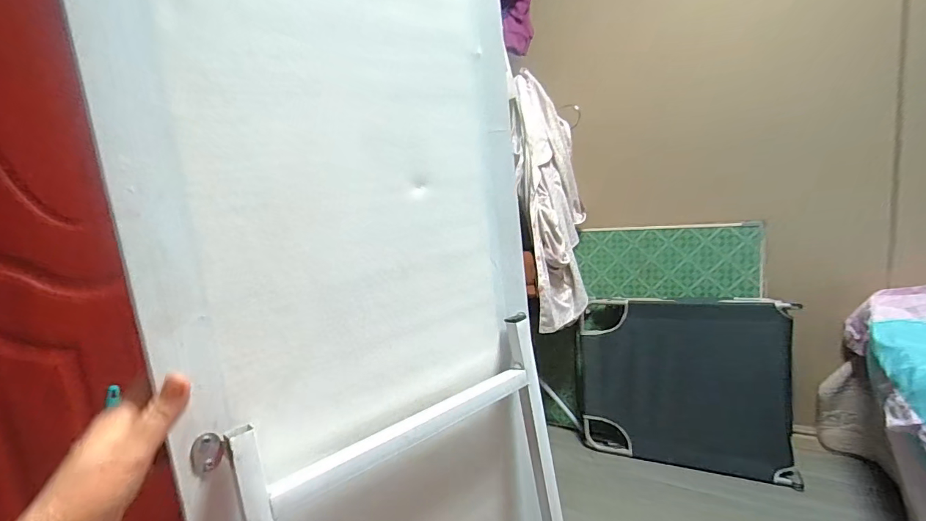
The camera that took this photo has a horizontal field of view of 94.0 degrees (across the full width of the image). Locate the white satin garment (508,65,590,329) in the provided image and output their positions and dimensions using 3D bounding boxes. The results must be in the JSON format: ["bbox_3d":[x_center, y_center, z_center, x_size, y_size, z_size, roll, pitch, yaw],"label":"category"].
[{"bbox_3d":[0.309,-0.199,1.480,0.225,0.834,0.205,-6,10,2],"label":"white satin garment"}]

